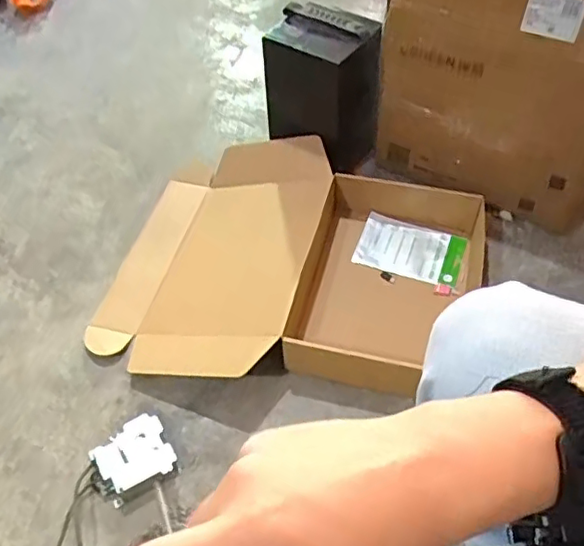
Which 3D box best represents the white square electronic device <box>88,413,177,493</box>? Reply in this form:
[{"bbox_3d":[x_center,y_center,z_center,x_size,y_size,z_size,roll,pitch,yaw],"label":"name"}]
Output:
[{"bbox_3d":[-0.215,0.250,0.829,0.097,0.034,0.097,-29,57,-21],"label":"white square electronic device"}]

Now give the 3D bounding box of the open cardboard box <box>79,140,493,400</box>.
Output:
[{"bbox_3d":[-0.007,-0.008,0.998,0.578,0.095,0.480,16,54,13],"label":"open cardboard box"}]

